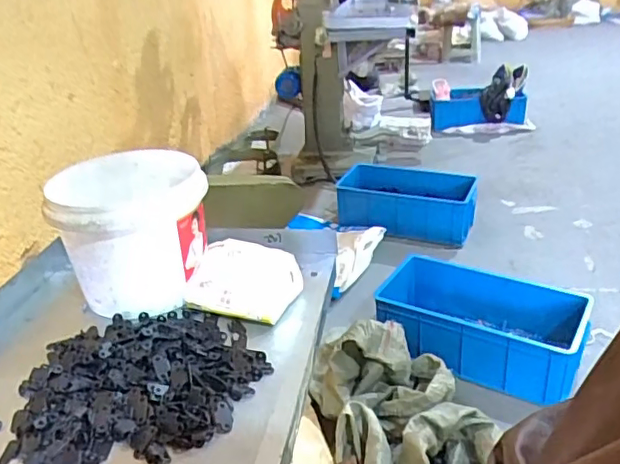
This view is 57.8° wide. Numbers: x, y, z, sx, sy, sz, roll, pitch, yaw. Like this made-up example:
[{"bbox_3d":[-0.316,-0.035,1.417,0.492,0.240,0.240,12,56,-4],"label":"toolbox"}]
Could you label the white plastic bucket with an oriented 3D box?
[{"bbox_3d":[-0.213,-0.004,0.709,0.166,0.137,0.181,-8,28,-6],"label":"white plastic bucket"}]

